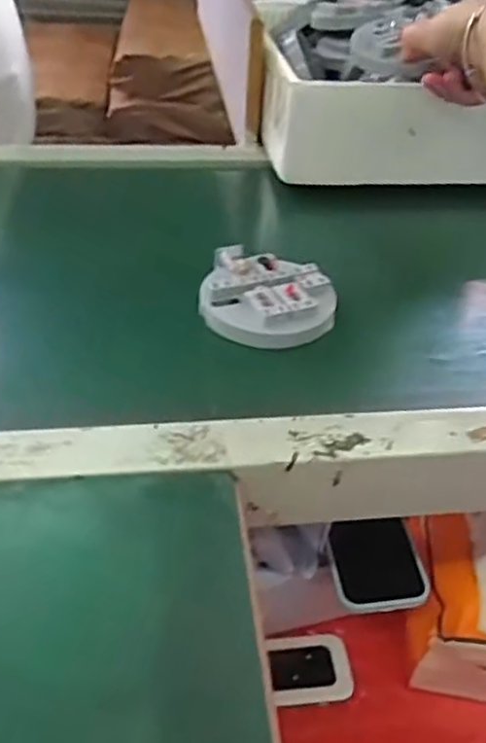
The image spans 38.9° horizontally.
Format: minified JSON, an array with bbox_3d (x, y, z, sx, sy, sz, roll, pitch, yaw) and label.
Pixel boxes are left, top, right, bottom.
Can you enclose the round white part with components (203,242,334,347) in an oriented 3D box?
[{"bbox_3d":[0.020,-0.058,0.532,0.100,0.027,0.090,10,37,1],"label":"round white part with components"}]

